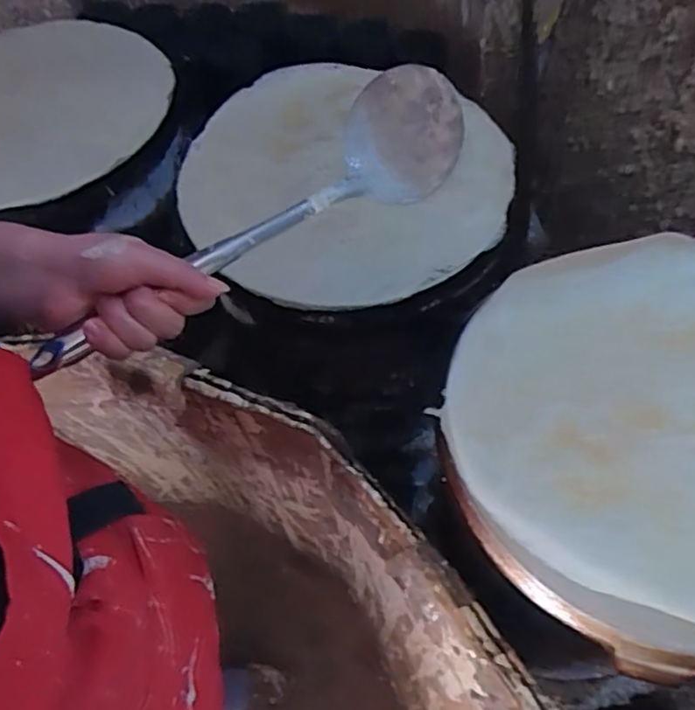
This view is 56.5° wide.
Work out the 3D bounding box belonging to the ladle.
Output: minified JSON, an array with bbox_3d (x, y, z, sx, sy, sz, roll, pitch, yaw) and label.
[{"bbox_3d":[-0.064,-0.085,0.441,0.326,0.056,0.093,-37,63,-11],"label":"ladle"}]

